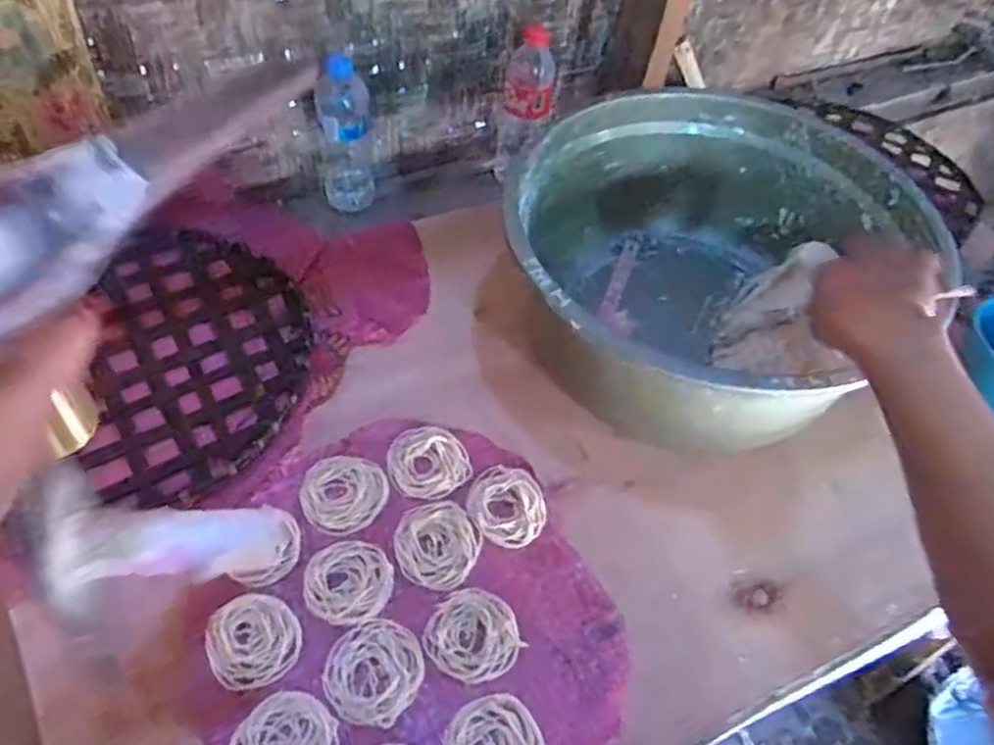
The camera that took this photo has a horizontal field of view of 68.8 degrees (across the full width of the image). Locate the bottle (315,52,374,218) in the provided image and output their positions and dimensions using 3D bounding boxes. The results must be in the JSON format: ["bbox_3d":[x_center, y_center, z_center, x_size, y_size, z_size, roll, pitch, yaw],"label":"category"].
[{"bbox_3d":[-0.203,-0.315,0.975,0.068,0.215,0.064,-3,52,-8],"label":"bottle"}]

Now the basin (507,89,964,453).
[{"bbox_3d":[0.207,-0.100,0.754,0.410,0.180,0.379,3,51,-4],"label":"basin"}]

